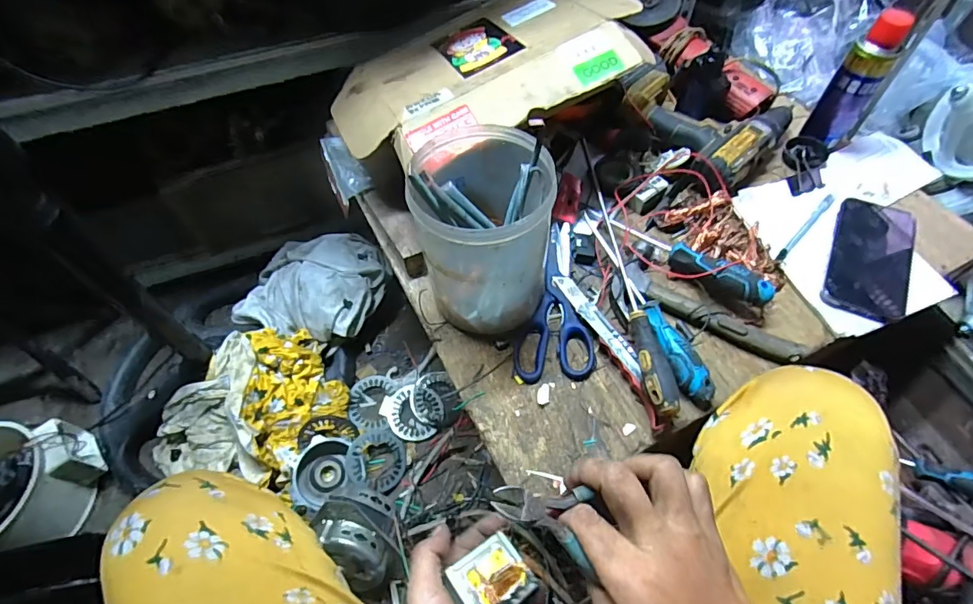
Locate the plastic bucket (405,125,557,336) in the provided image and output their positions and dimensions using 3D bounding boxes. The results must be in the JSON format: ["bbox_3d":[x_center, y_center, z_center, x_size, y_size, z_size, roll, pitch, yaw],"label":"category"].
[{"bbox_3d":[0.000,-0.071,0.506,0.129,0.172,0.146,5,57,4],"label":"plastic bucket"}]

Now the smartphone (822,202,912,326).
[{"bbox_3d":[0.439,-0.056,0.557,0.078,0.013,0.163,20,63,20],"label":"smartphone"}]

